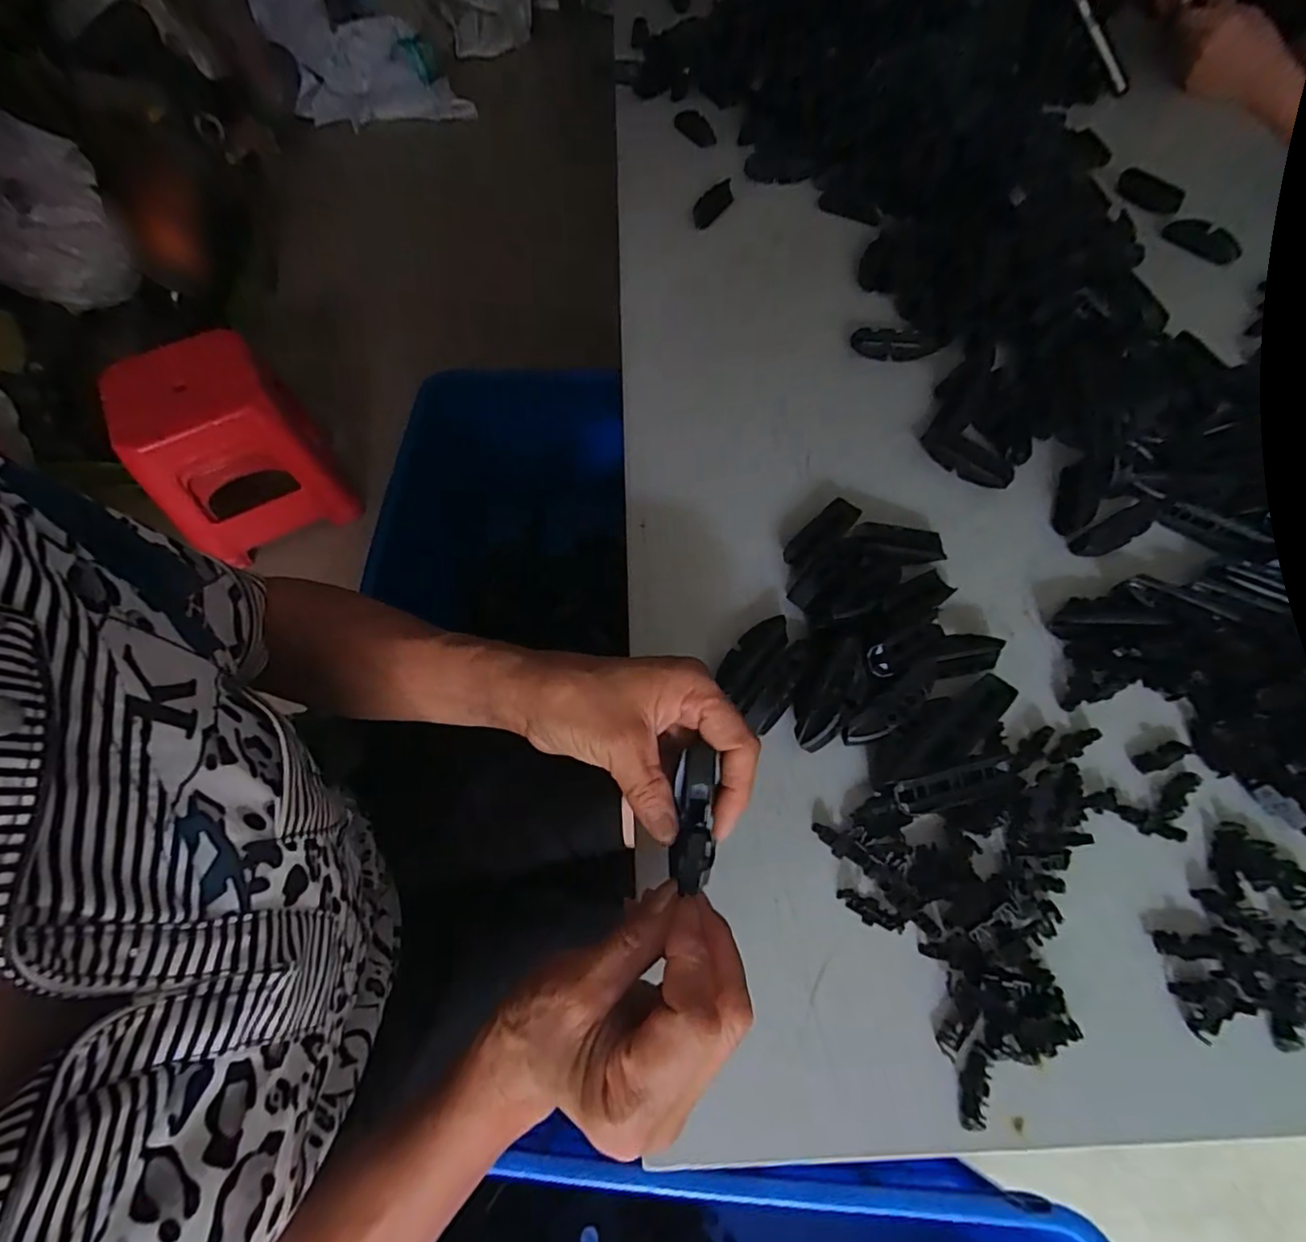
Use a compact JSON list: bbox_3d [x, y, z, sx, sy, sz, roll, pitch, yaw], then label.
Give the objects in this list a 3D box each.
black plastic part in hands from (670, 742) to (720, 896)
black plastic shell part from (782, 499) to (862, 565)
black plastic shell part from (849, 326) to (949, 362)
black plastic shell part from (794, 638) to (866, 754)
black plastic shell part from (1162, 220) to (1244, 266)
[{"bbox_3d":[0.019,0.086,0.271,0.019,0.021,0.064,2,51,4],"label":"black plastic part in hands"},{"bbox_3d":[0.120,-0.061,0.427,0.063,0.012,0.025,-38,66,-16],"label":"black plastic shell part"},{"bbox_3d":[0.215,-0.242,0.520,0.079,0.014,0.027,-6,61,0],"label":"black plastic shell part"},{"bbox_3d":[0.104,0.044,0.361,0.035,0.017,0.069,12,78,49],"label":"black plastic shell part"},{"bbox_3d":[0.539,-0.373,0.586,0.029,0.016,0.069,-39,66,-16],"label":"black plastic shell part"}]

